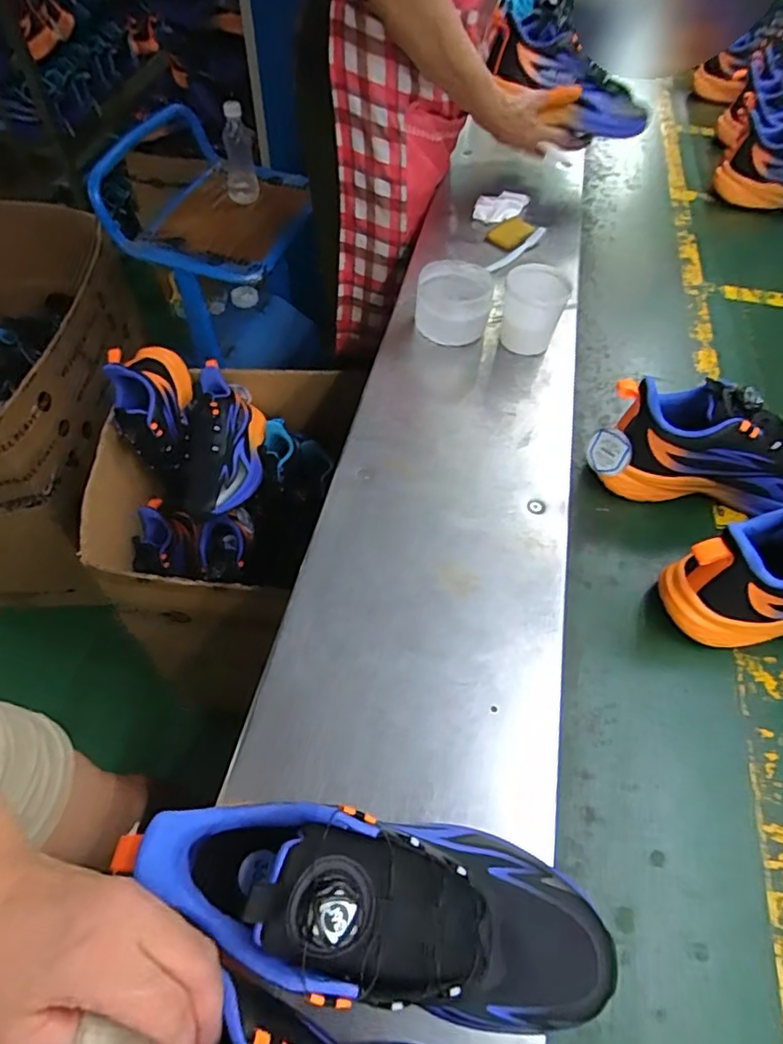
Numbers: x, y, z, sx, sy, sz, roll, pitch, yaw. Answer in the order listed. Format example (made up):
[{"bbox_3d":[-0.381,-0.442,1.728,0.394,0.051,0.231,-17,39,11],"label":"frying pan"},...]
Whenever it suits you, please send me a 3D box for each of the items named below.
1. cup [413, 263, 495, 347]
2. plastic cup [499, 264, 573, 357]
[{"bbox_3d":[0.077,-0.271,0.712,0.088,0.064,0.088,11,56,3],"label":"cup"},{"bbox_3d":[0.169,-0.258,0.693,0.072,0.084,0.074,14,56,5],"label":"plastic cup"}]

